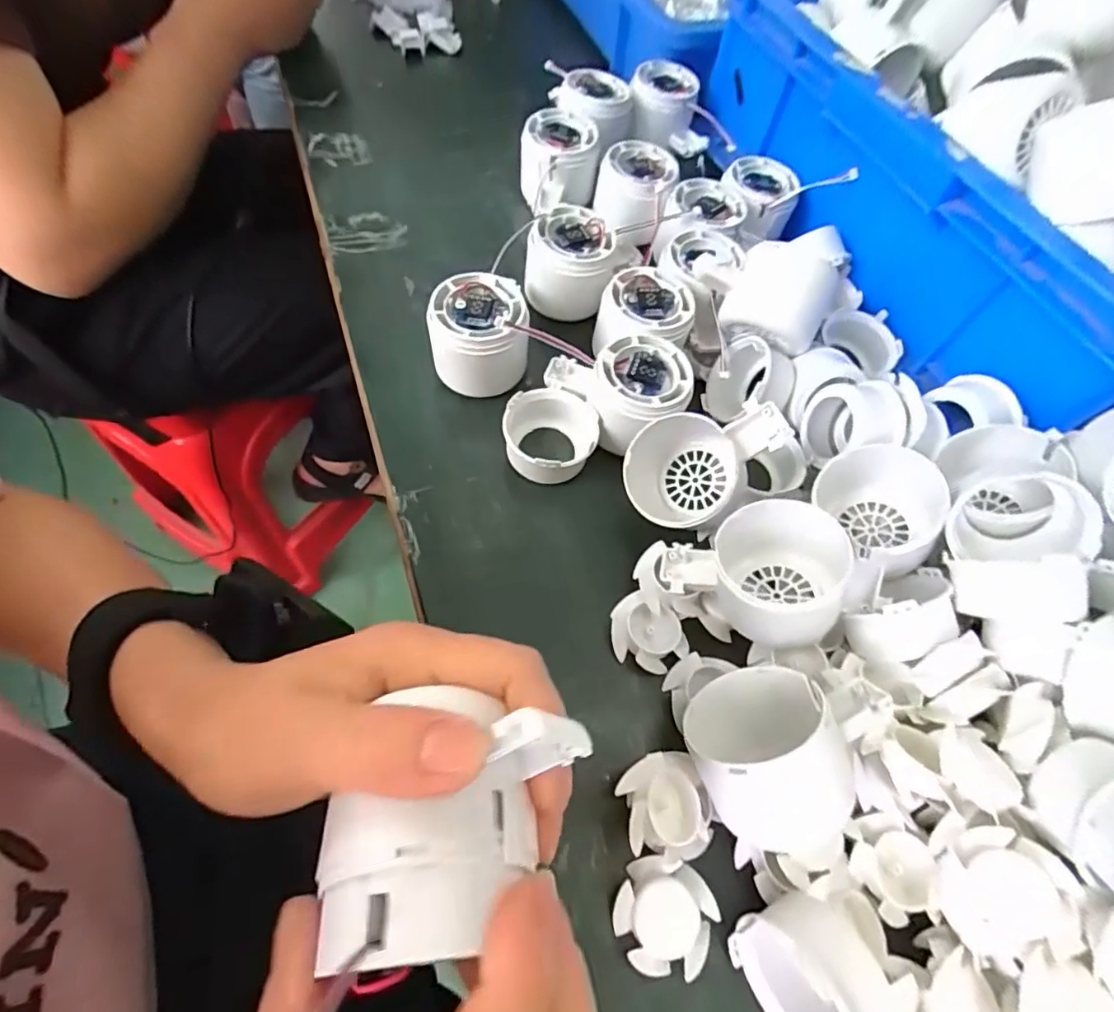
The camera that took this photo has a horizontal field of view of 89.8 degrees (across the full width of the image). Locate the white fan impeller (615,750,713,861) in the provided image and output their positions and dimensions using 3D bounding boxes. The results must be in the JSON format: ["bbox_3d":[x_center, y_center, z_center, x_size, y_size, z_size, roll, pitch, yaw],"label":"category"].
[{"bbox_3d":[0.047,0.128,0.239,0.038,0.026,0.041,2,62,-5],"label":"white fan impeller"}]

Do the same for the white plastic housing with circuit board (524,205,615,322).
[{"bbox_3d":[0.009,-0.162,0.380,0.056,0.054,0.058,2,62,-5],"label":"white plastic housing with circuit board"}]

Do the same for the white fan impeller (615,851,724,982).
[{"bbox_3d":[0.044,0.169,0.231,0.038,0.011,0.039,2,62,-5],"label":"white fan impeller"}]

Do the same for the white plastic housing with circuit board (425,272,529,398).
[{"bbox_3d":[-0.047,-0.106,0.342,0.061,0.051,0.060,-3,62,-7],"label":"white plastic housing with circuit board"}]

